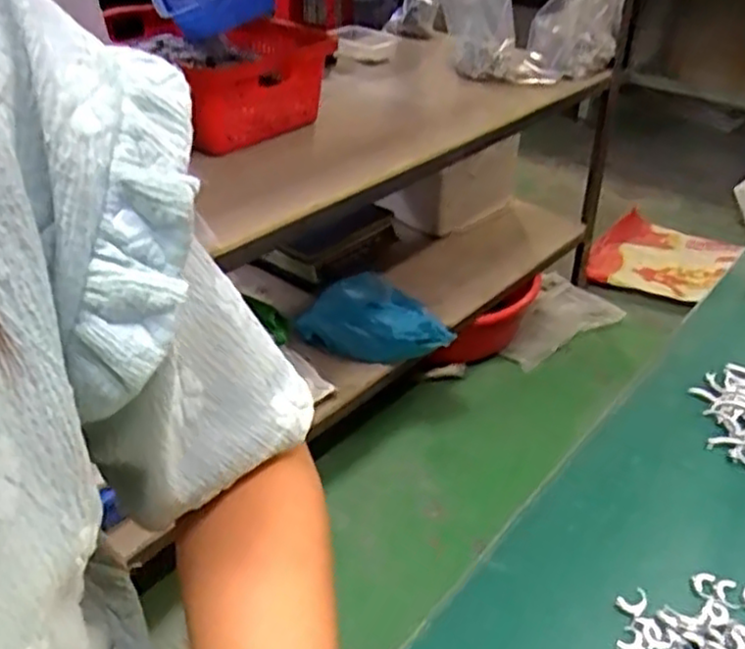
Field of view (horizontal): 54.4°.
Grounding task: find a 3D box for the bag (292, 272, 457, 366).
[{"bbox_3d":[0.019,0.001,1.375,0.266,0.120,0.154,9,36,13],"label":"bag"}]

